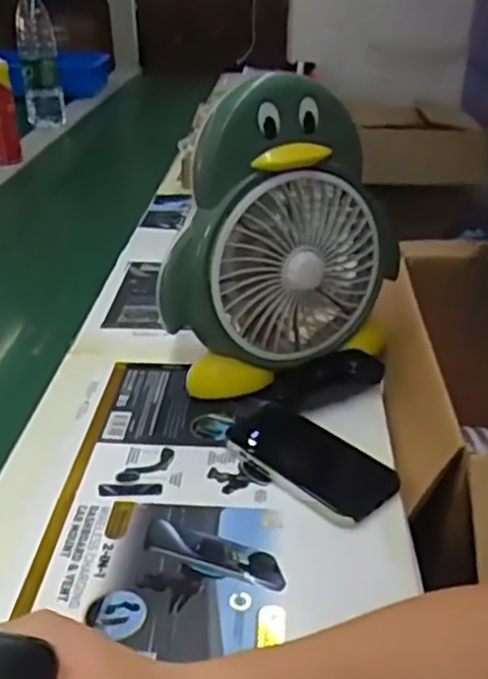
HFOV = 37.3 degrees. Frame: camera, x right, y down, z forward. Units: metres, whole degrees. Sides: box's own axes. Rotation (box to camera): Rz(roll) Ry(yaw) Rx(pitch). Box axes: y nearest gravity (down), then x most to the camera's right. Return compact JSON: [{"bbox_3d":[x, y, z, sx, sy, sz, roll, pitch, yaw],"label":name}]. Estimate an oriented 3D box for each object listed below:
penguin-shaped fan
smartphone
[{"bbox_3d":[0.032,-0.105,0.714,0.254,0.265,0.140,-9,30,-16],"label":"penguin-shaped fan"},{"bbox_3d":[0.049,0.095,0.620,0.074,0.012,0.169,-24,36,-37],"label":"smartphone"}]

